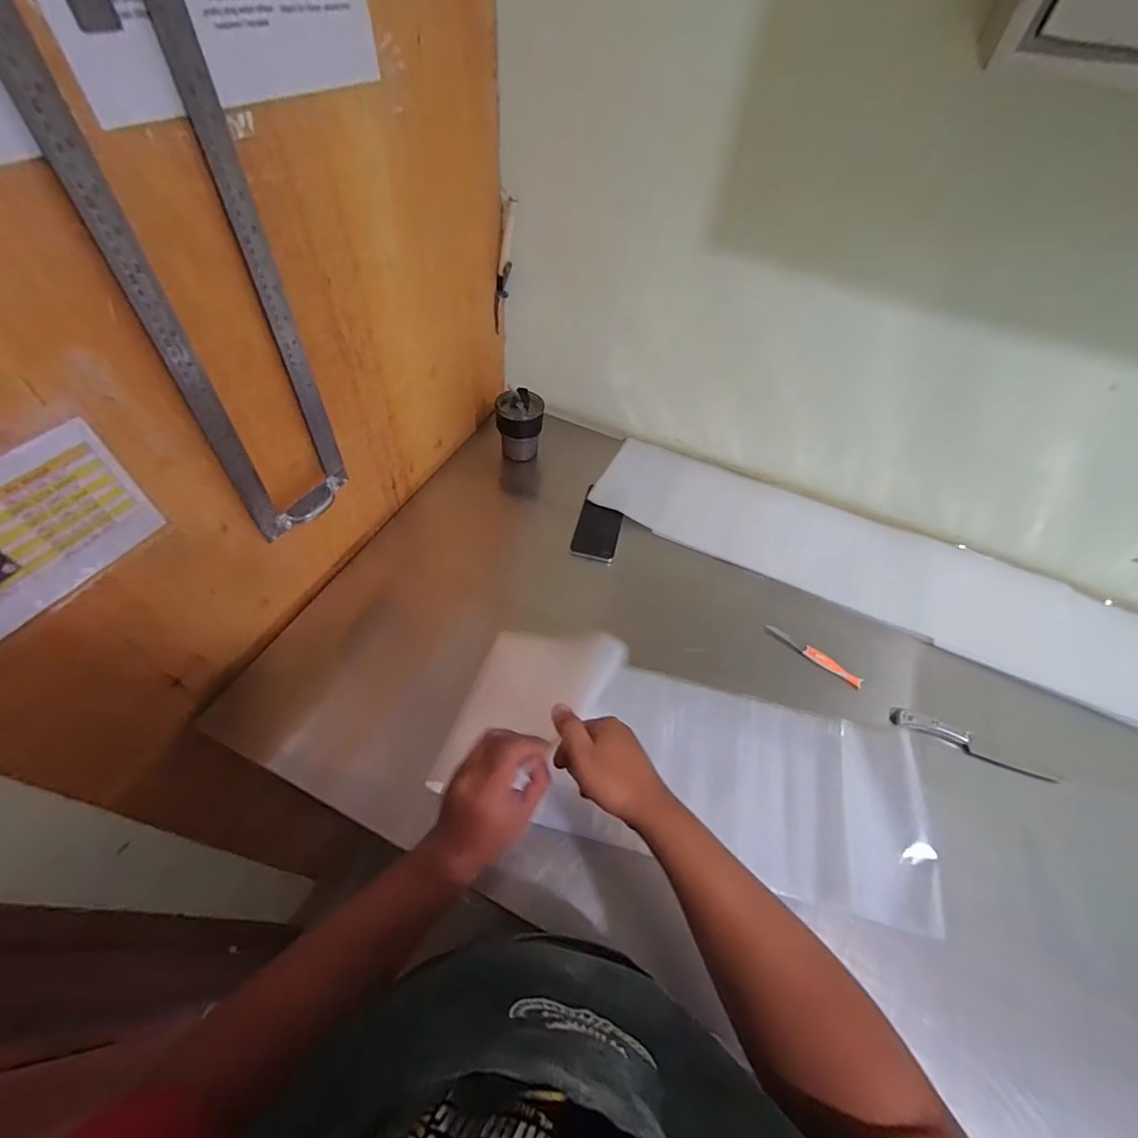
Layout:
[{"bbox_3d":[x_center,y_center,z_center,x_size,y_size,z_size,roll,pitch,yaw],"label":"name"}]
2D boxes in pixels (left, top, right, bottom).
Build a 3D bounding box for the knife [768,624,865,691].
[{"bbox_3d":[0.363,0.125,0.729,0.146,0.009,0.021,35,58,19],"label":"knife"}]

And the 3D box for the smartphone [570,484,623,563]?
[{"bbox_3d":[0.053,-0.077,0.842,0.073,0.009,0.145,13,60,4],"label":"smartphone"}]

